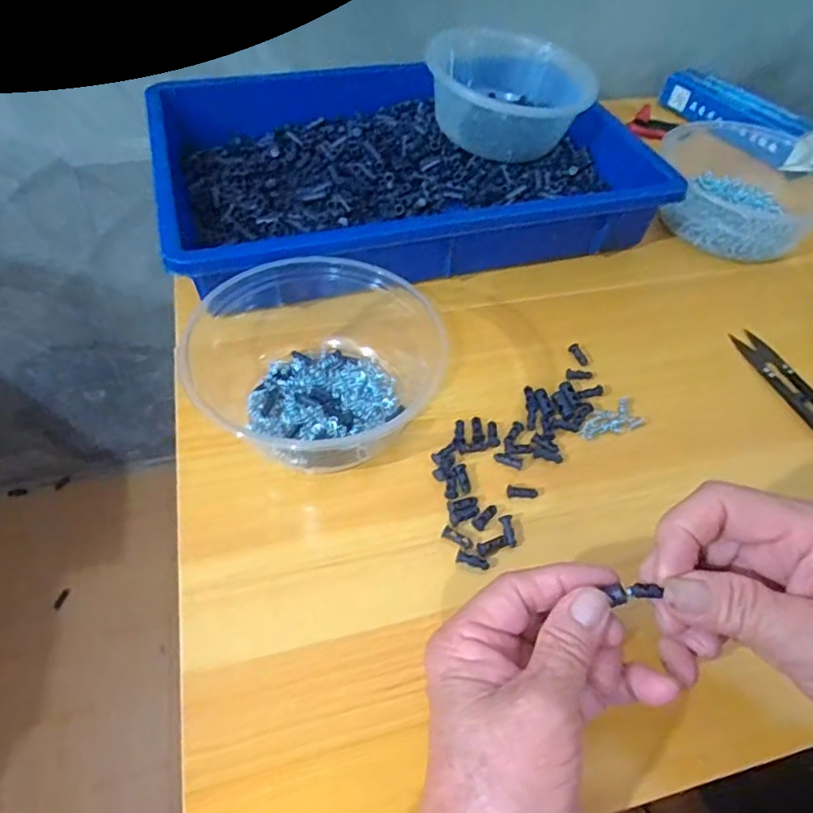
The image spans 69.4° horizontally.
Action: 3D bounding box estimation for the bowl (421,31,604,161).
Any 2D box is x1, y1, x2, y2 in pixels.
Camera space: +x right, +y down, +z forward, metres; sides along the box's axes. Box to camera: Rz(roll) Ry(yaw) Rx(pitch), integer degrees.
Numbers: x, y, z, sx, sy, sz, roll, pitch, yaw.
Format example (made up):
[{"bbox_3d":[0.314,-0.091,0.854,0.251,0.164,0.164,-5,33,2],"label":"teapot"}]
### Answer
[{"bbox_3d":[0.085,-0.260,0.501,0.129,0.060,0.112,25,54,14],"label":"bowl"}]

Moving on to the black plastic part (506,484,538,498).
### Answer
[{"bbox_3d":[0.064,0.046,0.322,0.017,0.004,0.007,0,55,-4],"label":"black plastic part"}]

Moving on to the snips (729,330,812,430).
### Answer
[{"bbox_3d":[0.249,-0.015,0.378,0.022,0.010,0.100,-13,54,-15],"label":"snips"}]

